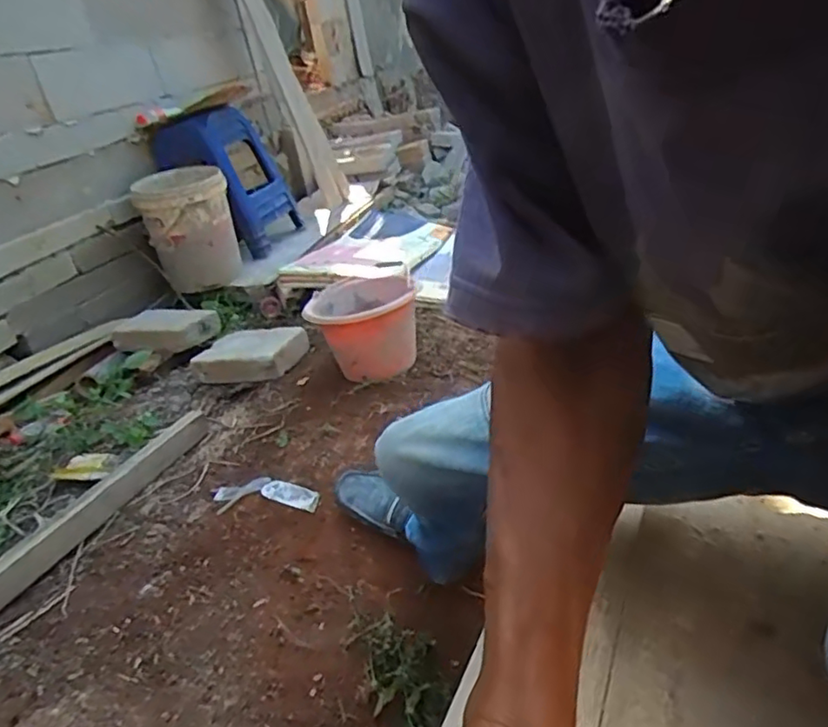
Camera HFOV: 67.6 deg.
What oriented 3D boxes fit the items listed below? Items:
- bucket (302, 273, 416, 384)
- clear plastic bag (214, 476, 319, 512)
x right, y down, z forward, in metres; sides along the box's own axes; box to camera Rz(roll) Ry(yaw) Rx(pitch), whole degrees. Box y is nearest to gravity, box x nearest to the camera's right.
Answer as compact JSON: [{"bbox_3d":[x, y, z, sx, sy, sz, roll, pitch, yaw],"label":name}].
[{"bbox_3d":[-0.122,-0.106,1.532,0.256,0.204,0.278,-11,26,5],"label":"bucket"},{"bbox_3d":[-0.262,0.231,1.110,0.204,0.026,0.051,-3,28,21],"label":"clear plastic bag"}]

